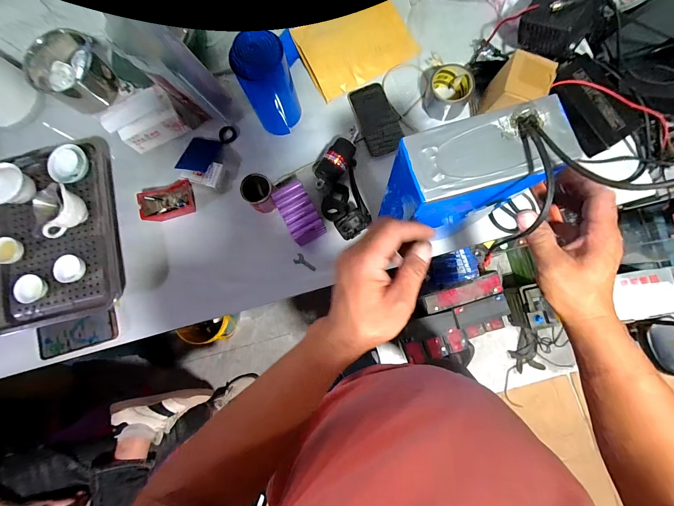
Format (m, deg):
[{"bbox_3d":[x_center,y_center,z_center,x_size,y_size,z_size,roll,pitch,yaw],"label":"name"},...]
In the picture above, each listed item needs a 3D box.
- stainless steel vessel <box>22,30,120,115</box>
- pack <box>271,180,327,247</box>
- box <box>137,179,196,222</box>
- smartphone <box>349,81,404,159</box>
[{"bbox_3d":[-0.607,-0.416,0.693,0.149,0.108,0.149,-1,82,3],"label":"stainless steel vessel"},{"bbox_3d":[-0.074,-0.077,0.611,0.066,0.065,0.121,-27,81,-1],"label":"pack"},{"bbox_3d":[-0.369,-0.112,0.654,0.114,0.039,0.068,-17,81,1],"label":"box"},{"bbox_3d":[0.089,-0.302,0.670,0.083,0.009,0.162,-20,81,1],"label":"smartphone"}]

